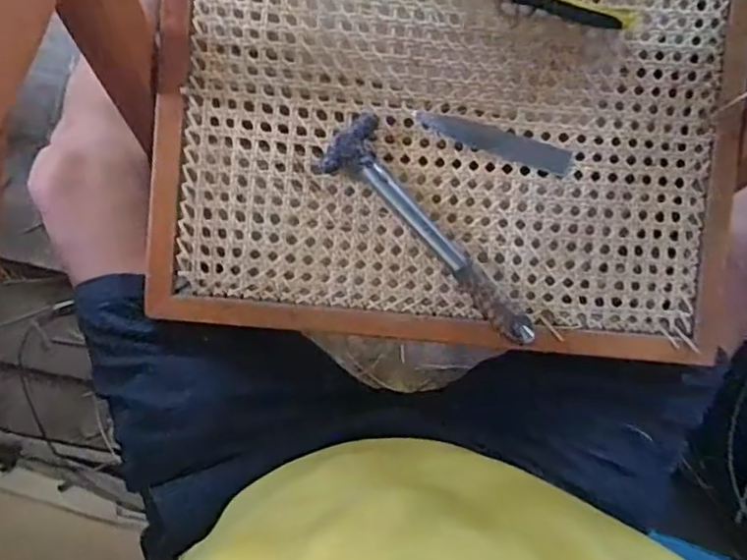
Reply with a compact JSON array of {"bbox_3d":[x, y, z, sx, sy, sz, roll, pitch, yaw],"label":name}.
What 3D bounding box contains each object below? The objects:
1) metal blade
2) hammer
[{"bbox_3d":[0.105,-0.121,0.564,0.137,0.004,0.022,17,96,-2],"label":"metal blade"},{"bbox_3d":[0.048,-0.034,0.560,0.062,0.027,0.239,-41,94,1],"label":"hammer"}]

